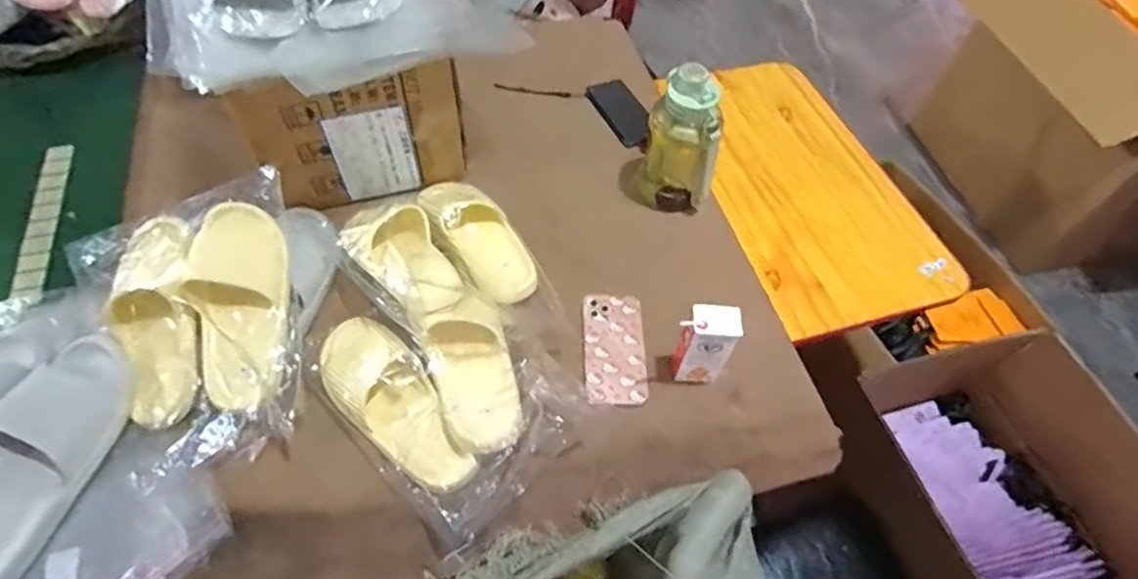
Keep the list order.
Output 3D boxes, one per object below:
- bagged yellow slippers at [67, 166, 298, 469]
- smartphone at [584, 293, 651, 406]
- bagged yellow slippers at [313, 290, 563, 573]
[{"bbox_3d":[-0.468,0.038,0.731,0.258,0.106,0.342,-13,58,-12],"label":"bagged yellow slippers"},{"bbox_3d":[0.062,0.076,0.805,0.083,0.012,0.164,2,56,-3],"label":"smartphone"},{"bbox_3d":[-0.155,0.103,0.708,0.218,0.116,0.315,-38,66,-25],"label":"bagged yellow slippers"}]

